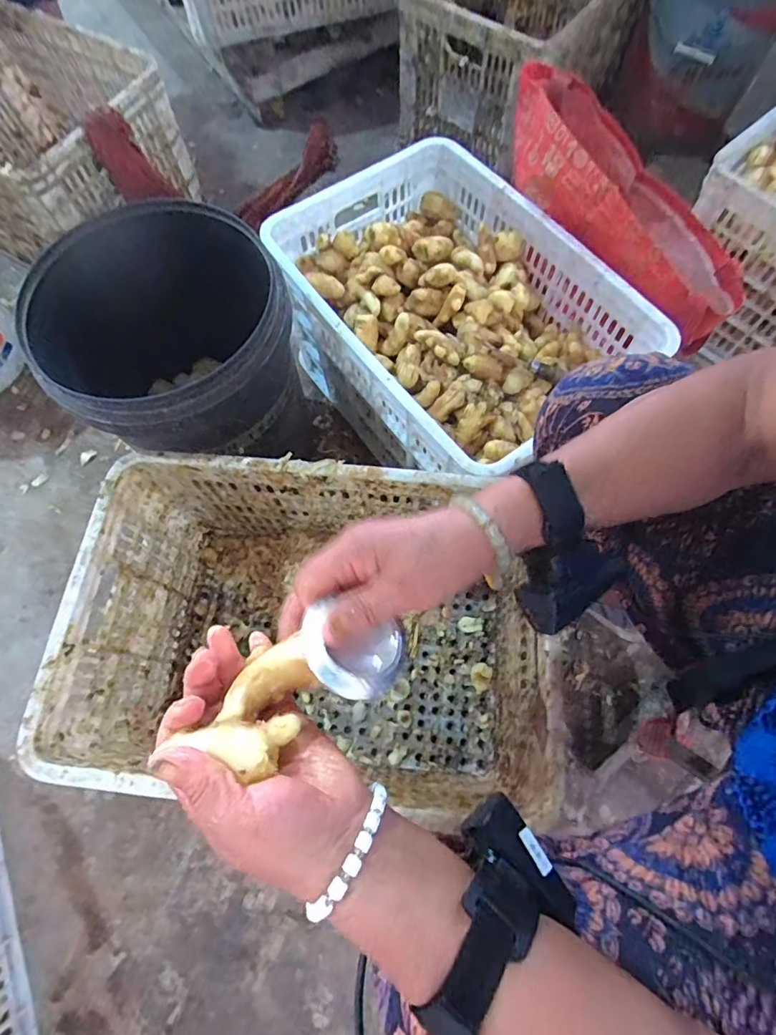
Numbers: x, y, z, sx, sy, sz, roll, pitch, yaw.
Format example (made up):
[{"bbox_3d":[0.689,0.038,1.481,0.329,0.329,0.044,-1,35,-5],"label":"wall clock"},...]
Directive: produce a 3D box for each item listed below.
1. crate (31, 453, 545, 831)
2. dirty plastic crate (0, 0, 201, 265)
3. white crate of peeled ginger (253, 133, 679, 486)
[{"bbox_3d":[-0.088,0.147,0.650,0.513,0.293,0.348,5,71,2],"label":"crate"},{"bbox_3d":[-0.678,-0.714,0.939,0.501,0.237,0.358,33,73,13],"label":"dirty plastic crate"},{"bbox_3d":[0.092,-0.286,0.794,0.361,0.263,0.496,-38,72,-13],"label":"white crate of peeled ginger"}]

